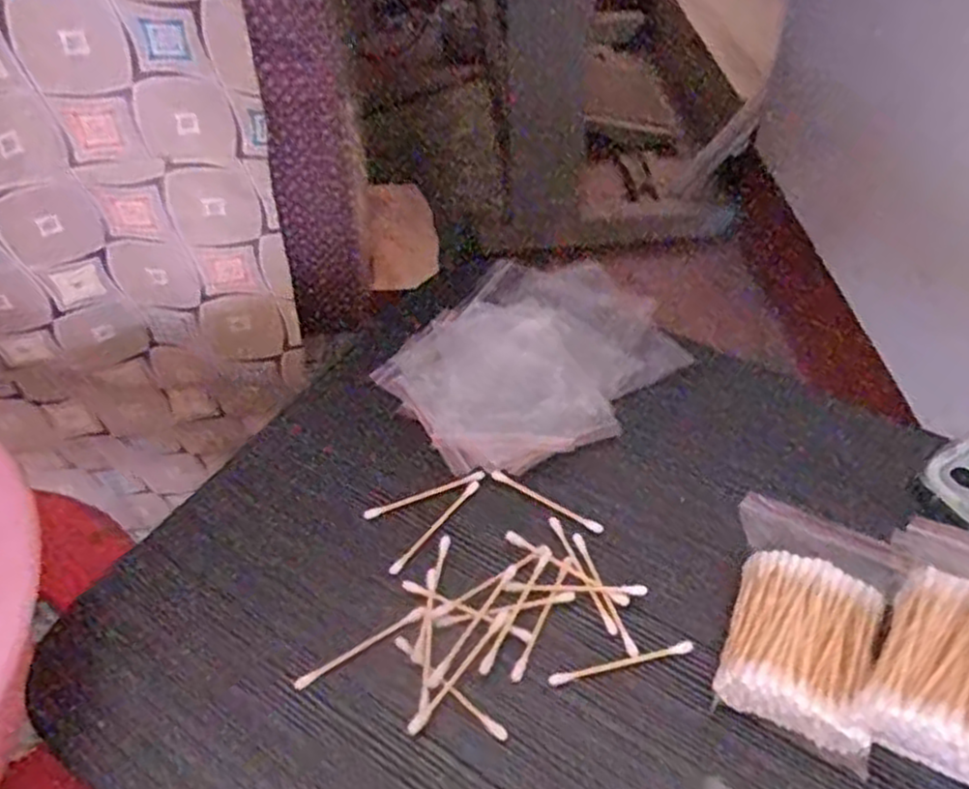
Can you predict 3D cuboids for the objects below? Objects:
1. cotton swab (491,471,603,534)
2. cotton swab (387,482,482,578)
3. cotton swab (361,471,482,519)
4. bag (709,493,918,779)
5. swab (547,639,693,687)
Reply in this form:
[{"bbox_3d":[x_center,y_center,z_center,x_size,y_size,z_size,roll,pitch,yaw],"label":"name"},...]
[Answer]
[{"bbox_3d":[0.034,0.059,0.425,0.067,0.006,0.007,24,54,23],"label":"cotton swab"},{"bbox_3d":[-0.027,0.072,0.417,0.005,0.004,0.070,31,57,27],"label":"cotton swab"},{"bbox_3d":[-0.033,0.056,0.430,0.069,0.004,0.006,-18,50,-12],"label":"cotton swab"},{"bbox_3d":[0.147,0.105,0.356,0.073,0.035,0.105,19,52,19],"label":"bag"},{"bbox_3d":[0.064,0.126,0.362,0.069,0.004,0.006,-12,49,-7],"label":"swab"}]

